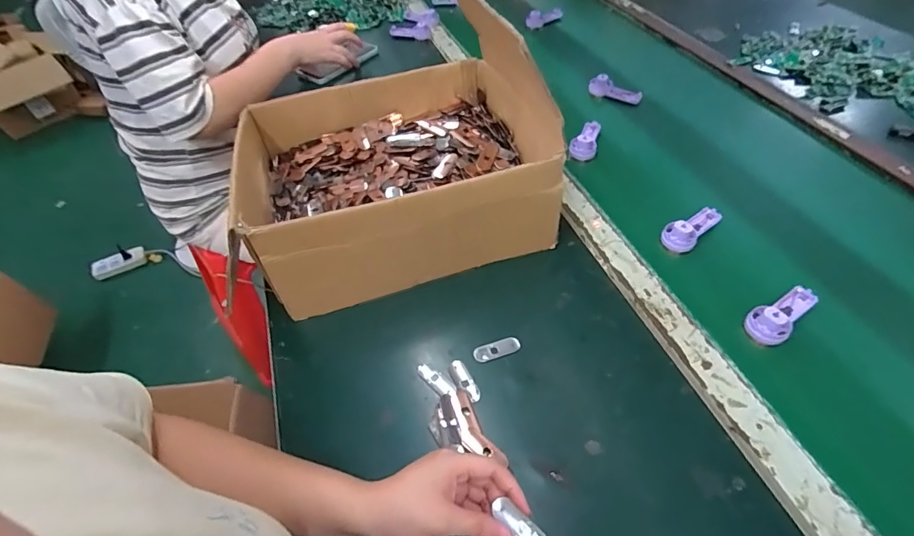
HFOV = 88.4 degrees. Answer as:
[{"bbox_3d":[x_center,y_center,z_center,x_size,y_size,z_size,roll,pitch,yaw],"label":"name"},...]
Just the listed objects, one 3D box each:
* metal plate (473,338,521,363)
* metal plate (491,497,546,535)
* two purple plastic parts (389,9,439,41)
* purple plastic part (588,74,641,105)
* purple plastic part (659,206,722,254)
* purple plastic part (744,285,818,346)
[{"bbox_3d":[0.043,0.089,0.514,0.051,0.005,0.018,-15,50,-8],"label":"metal plate"},{"bbox_3d":[0.051,0.203,0.367,0.048,0.004,0.020,37,61,23],"label":"metal plate"},{"bbox_3d":[-0.090,-0.556,1.073,0.094,0.027,0.111,11,51,14],"label":"two purple plastic parts"},{"bbox_3d":[0.283,-0.321,0.843,0.092,0.035,0.021,21,54,21],"label":"purple plastic part"},{"bbox_3d":[0.304,-0.057,0.607,0.091,0.028,0.039,-36,55,-24],"label":"purple plastic part"},{"bbox_3d":[0.356,0.045,0.512,0.092,0.027,0.040,-32,54,-21],"label":"purple plastic part"}]

